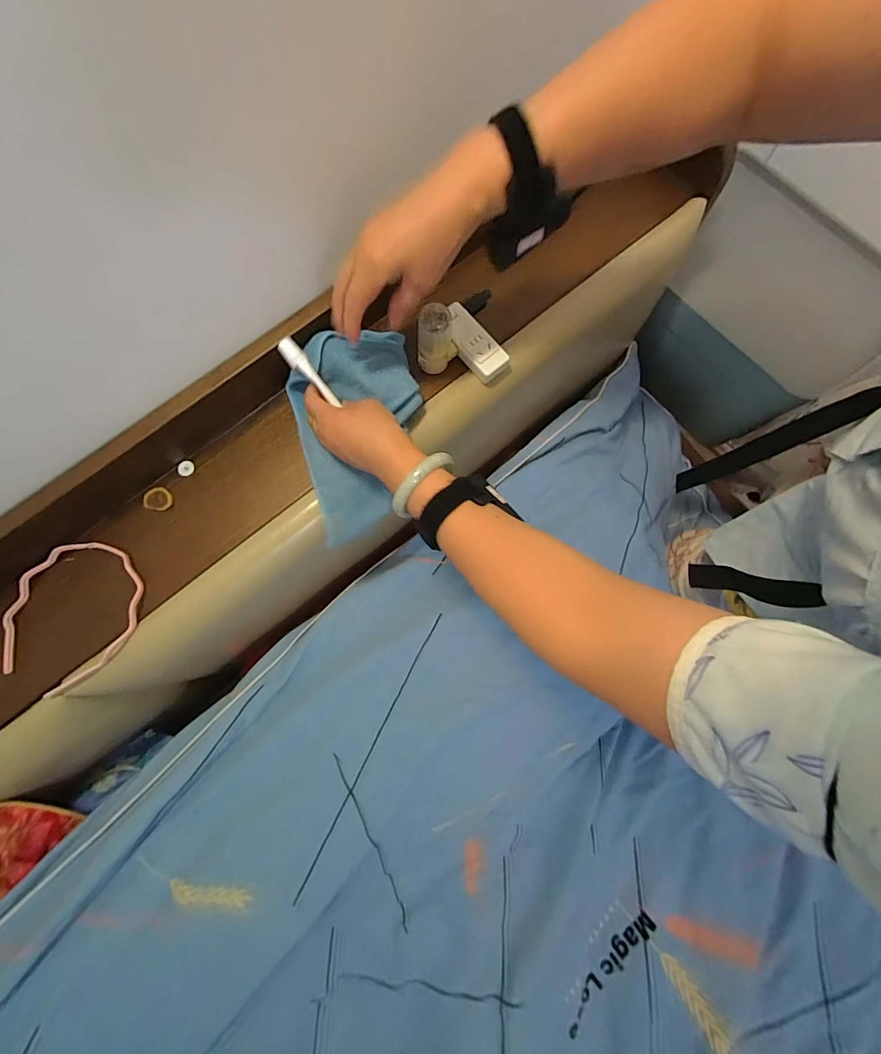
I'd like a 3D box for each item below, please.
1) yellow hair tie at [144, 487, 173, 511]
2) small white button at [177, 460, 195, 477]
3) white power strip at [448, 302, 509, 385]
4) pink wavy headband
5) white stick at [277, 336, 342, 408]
[{"bbox_3d":[-0.299,-0.030,0.441,0.028,0.005,0.025,4,77,2],"label":"yellow hair tie"},{"bbox_3d":[-0.275,-0.063,0.451,0.017,0.005,0.018,0,77,1],"label":"small white button"},{"bbox_3d":[0.036,-0.205,0.468,0.039,0.030,0.089,-38,79,-7],"label":"white power strip"},{"bbox_3d":[-0.368,0.087,0.412,0.145,0.011,0.124,-42,80,-8],"label":"pink wavy headband"},{"bbox_3d":[-0.129,-0.152,0.410,0.017,0.012,0.076,-43,102,-8],"label":"white stick"}]

